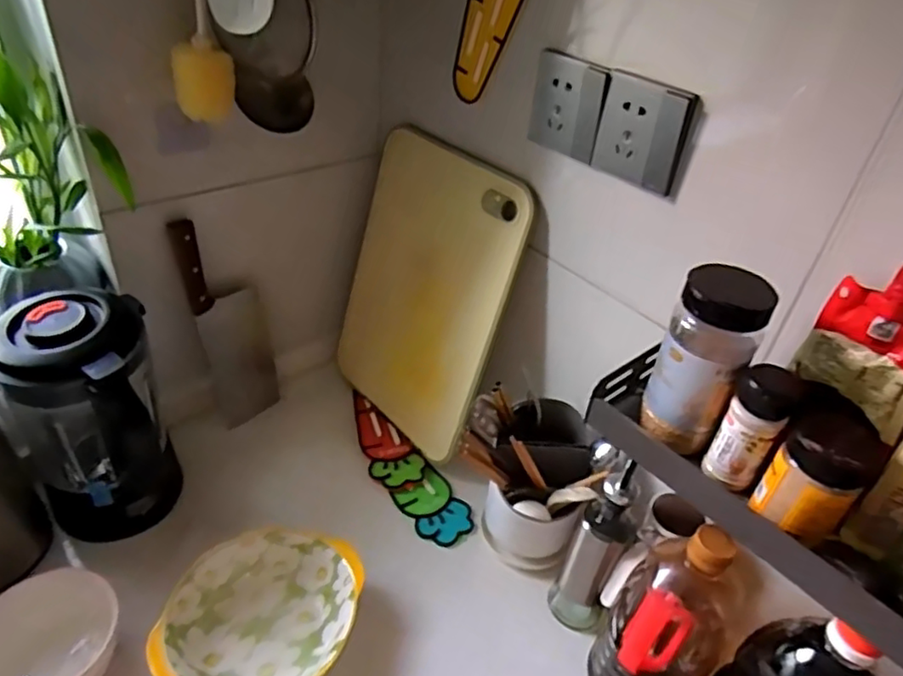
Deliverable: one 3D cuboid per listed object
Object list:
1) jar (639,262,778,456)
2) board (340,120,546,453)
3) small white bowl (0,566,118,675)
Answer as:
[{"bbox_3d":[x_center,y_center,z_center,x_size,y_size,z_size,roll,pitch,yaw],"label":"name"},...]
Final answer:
[{"bbox_3d":[0.199,0.019,0.508,0.063,0.145,0.053,23,41,19],"label":"jar"},{"bbox_3d":[-0.039,-0.058,0.842,0.021,0.381,0.273,-10,35,-45],"label":"board"},{"bbox_3d":[-0.400,0.310,0.627,0.124,0.080,0.128,5,38,-4],"label":"small white bowl"}]

